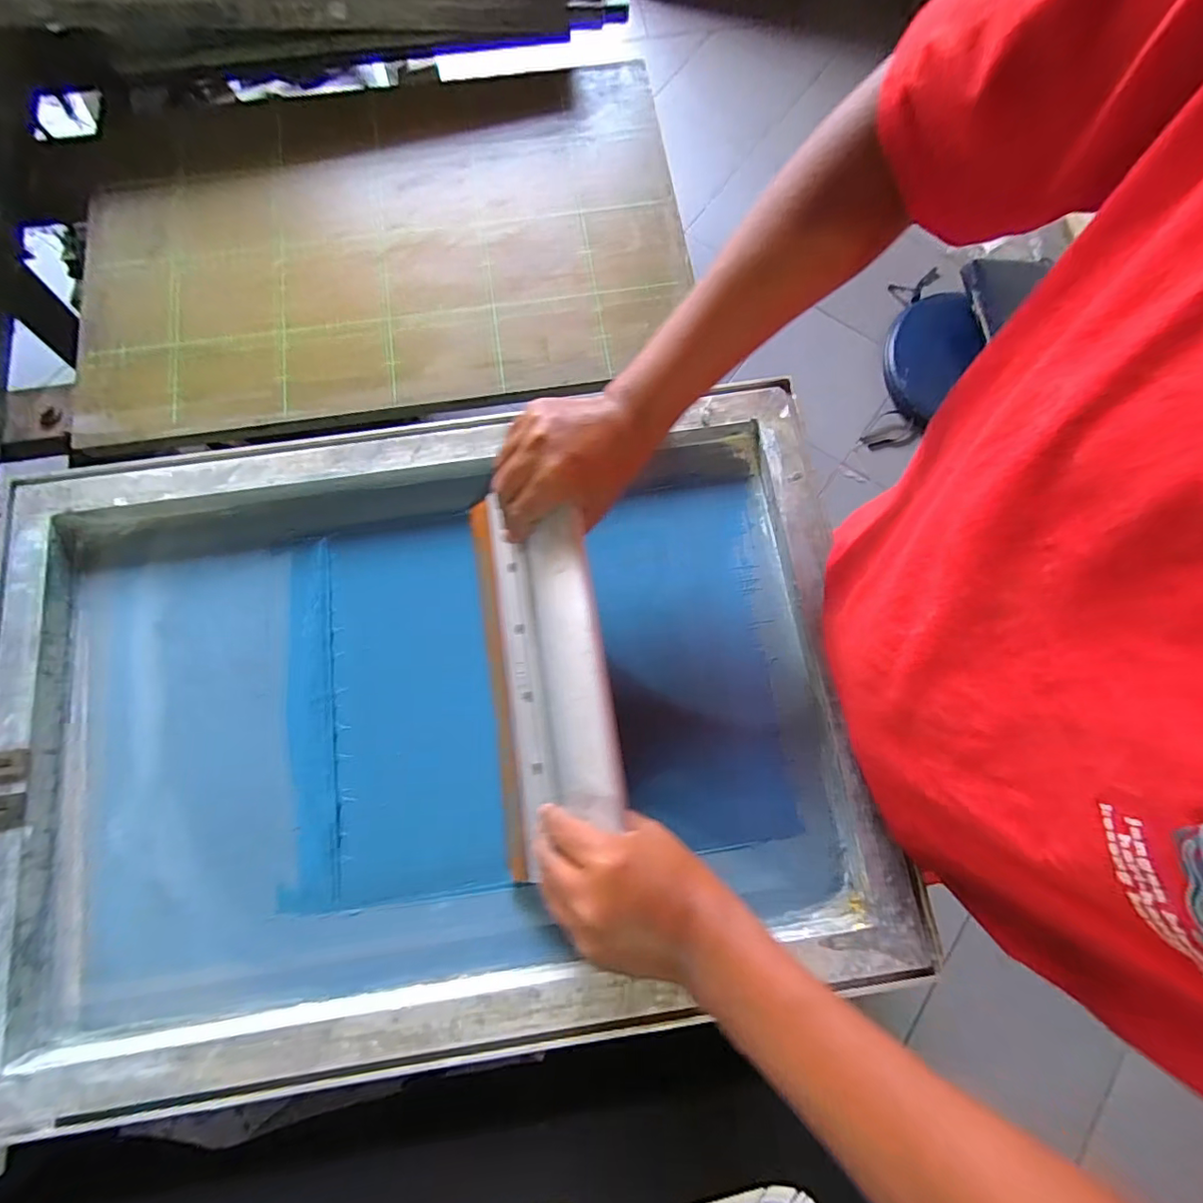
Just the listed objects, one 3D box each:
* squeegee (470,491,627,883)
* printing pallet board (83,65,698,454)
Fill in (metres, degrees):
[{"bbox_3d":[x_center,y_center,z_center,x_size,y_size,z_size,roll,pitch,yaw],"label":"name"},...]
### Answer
[{"bbox_3d":[-0.037,0.047,0.386,0.032,0.127,0.242,4,71,-42],"label":"squeegee"},{"bbox_3d":[-0.216,-0.374,0.542,0.580,0.023,0.395,-9,77,-3],"label":"printing pallet board"}]

